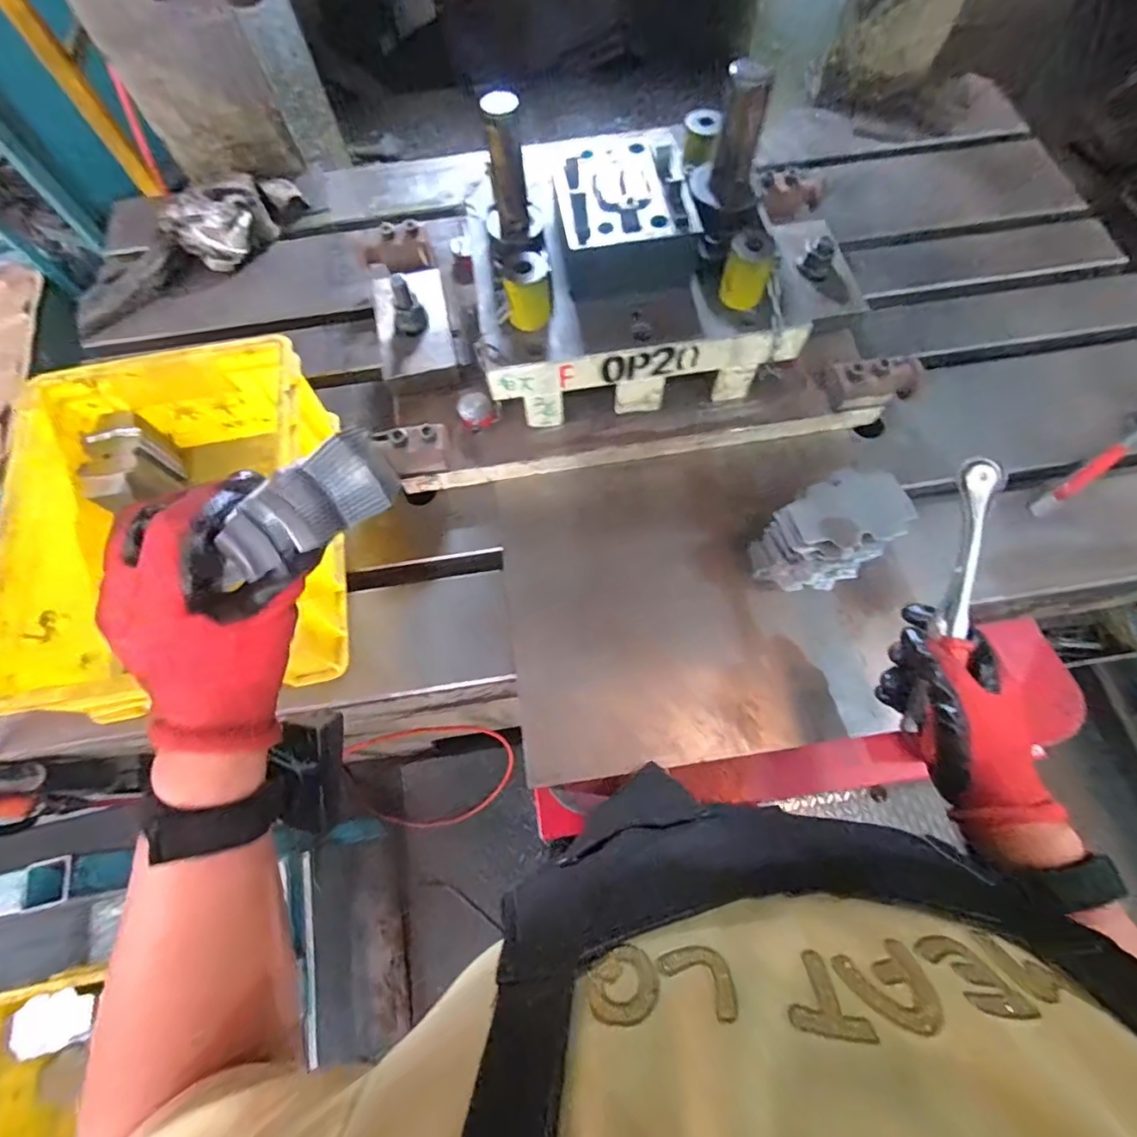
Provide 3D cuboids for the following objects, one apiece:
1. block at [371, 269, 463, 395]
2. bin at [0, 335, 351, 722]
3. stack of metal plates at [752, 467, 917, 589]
[{"bbox_3d":[-0.174,-0.280,0.602,0.083,0.070,0.152,-12,68,-3],"label":"block"},{"bbox_3d":[-0.378,-0.042,0.519,0.274,0.123,0.336,-13,69,-3],"label":"bin"},{"bbox_3d":[0.248,-0.029,0.517,0.118,0.097,0.078,-26,70,-8],"label":"stack of metal plates"}]

